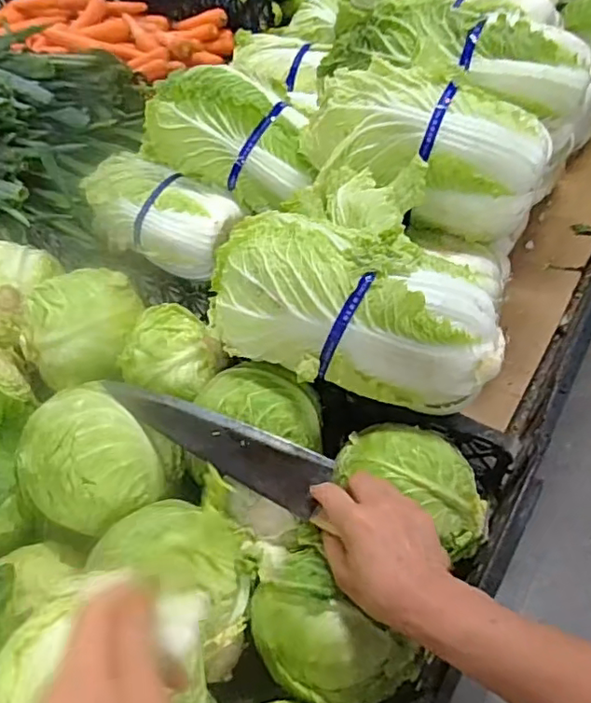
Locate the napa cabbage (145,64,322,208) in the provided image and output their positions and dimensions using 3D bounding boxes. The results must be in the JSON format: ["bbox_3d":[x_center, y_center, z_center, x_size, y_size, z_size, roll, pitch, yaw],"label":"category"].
[{"bbox_3d":[-0.088,-0.307,0.806,0.278,0.117,0.131,25,59,23],"label":"napa cabbage"}]

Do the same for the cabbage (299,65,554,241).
[{"bbox_3d":[0.142,-0.239,0.691,0.284,0.134,0.162,22,58,22],"label":"cabbage"}]

